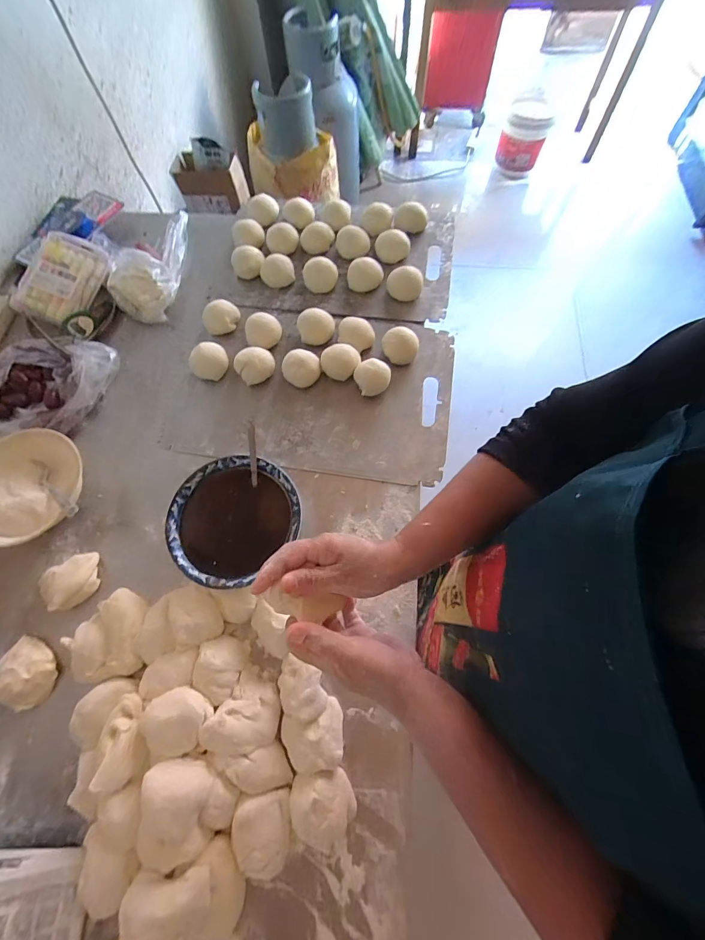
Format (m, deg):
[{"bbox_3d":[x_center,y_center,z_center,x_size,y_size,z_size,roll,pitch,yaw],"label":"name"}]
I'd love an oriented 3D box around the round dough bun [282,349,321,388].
[{"bbox_3d":[-0.083,-0.167,0.610,0.060,0.041,0.051,-16,68,-5],"label":"round dough bun"}]

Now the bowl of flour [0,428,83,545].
[{"bbox_3d":[-0.469,0.031,0.540,0.158,0.059,0.151,-1,68,1],"label":"bowl of flour"}]

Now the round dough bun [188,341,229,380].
[{"bbox_3d":[-0.236,-0.178,0.618,0.059,0.036,0.052,-34,71,-12],"label":"round dough bun"}]

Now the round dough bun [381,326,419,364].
[{"bbox_3d":[0.081,-0.206,0.620,0.062,0.038,0.059,-1,68,1],"label":"round dough bun"}]

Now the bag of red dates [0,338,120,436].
[{"bbox_3d":[-0.505,-0.144,0.600,0.239,0.074,0.184,3,68,3],"label":"bag of red dates"}]

